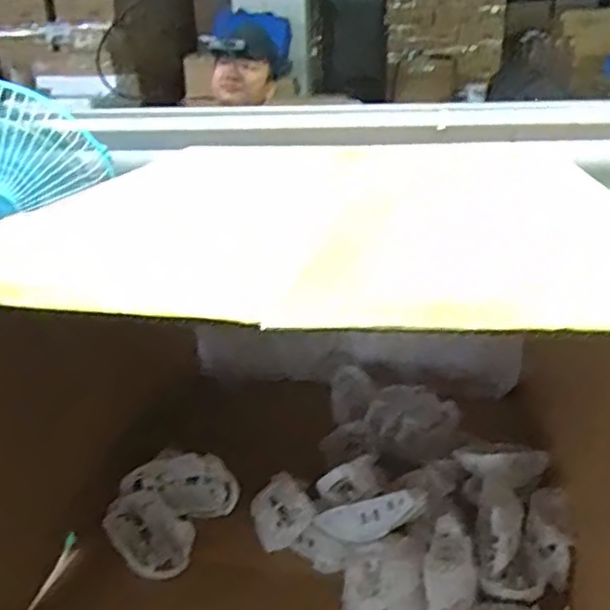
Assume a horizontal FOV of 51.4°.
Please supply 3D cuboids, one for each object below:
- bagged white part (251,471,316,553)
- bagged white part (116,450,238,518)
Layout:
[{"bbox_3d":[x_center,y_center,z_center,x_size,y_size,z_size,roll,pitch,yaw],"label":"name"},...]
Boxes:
[{"bbox_3d":[-0.028,0.206,0.648,0.061,0.020,0.077,-40,38,-4],"label":"bagged white part"},{"bbox_3d":[-0.134,0.197,0.692,0.121,0.063,0.032,1,-13,4],"label":"bagged white part"}]

